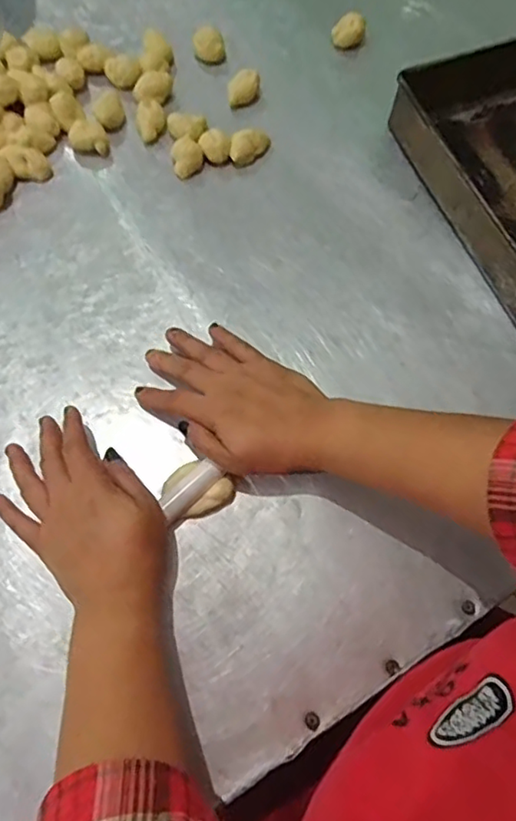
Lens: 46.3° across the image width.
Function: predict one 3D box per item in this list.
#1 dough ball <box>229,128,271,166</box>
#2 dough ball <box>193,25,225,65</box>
[{"bbox_3d":[-0.010,-0.254,0.583,0.030,0.019,0.036,35,72,10],"label":"dough ball"},{"bbox_3d":[-0.050,-0.376,0.619,0.031,0.026,0.022,-10,70,-6],"label":"dough ball"}]

